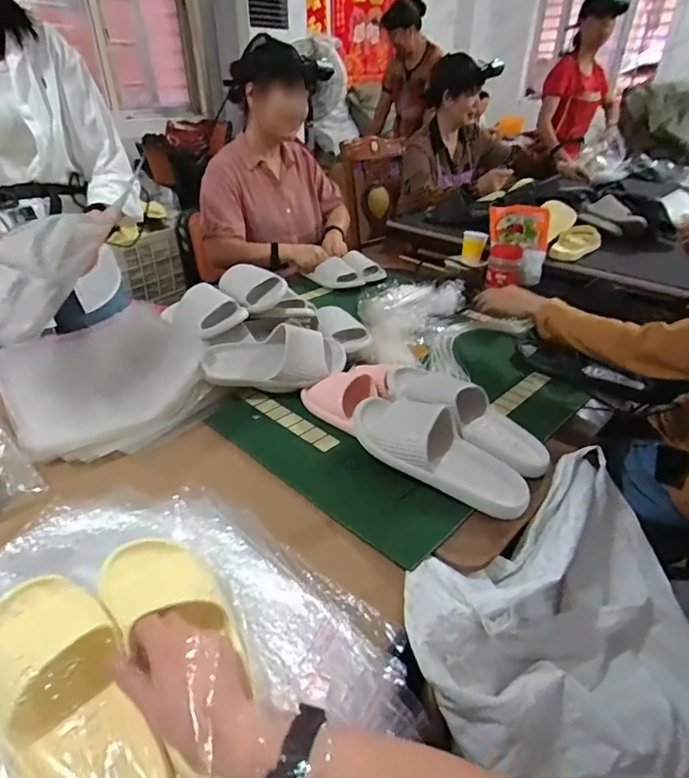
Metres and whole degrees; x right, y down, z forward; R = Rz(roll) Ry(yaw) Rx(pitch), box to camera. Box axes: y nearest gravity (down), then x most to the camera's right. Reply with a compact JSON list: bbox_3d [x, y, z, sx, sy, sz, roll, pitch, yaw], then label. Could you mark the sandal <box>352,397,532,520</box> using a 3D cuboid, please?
[{"bbox_3d":[0.142,0.082,0.714,0.277,0.080,0.112,30,42,18],"label":"sandal"}]

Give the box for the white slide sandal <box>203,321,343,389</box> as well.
[{"bbox_3d":[-0.125,-0.060,0.897,0.264,0.085,0.090,-7,34,-12],"label":"white slide sandal"}]

